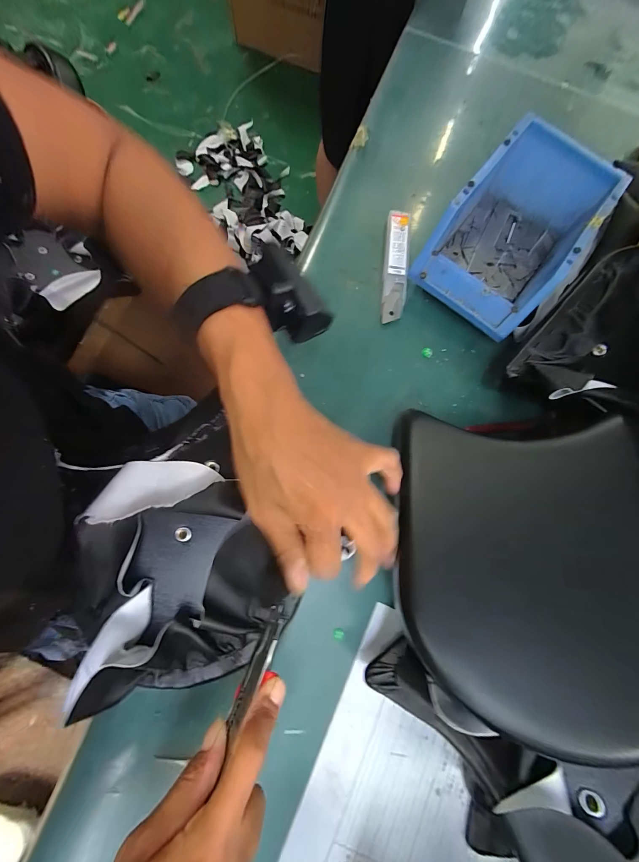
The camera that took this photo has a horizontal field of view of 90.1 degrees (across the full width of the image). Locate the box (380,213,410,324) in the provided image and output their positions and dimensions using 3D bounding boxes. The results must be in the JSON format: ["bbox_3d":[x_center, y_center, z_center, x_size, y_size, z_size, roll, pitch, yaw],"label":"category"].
[{"bbox_3d":[0.082,-0.177,0.343,0.026,0.014,0.121,4,80,-3],"label":"box"}]

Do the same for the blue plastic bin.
[{"bbox_3d":[0.192,-0.198,0.321,0.118,0.070,0.180,39,80,4],"label":"blue plastic bin"}]

